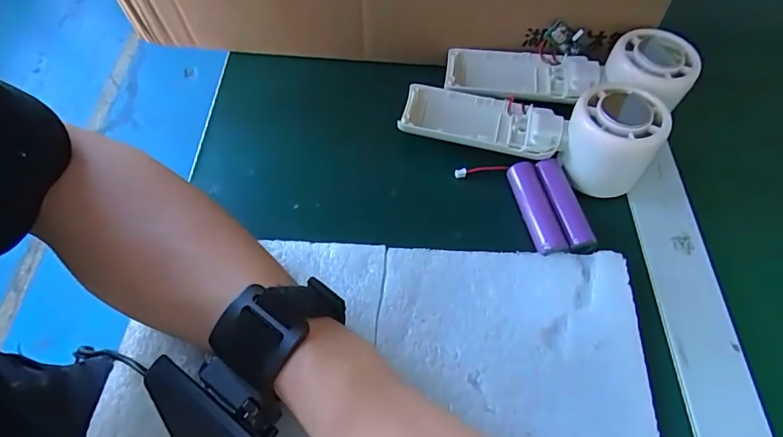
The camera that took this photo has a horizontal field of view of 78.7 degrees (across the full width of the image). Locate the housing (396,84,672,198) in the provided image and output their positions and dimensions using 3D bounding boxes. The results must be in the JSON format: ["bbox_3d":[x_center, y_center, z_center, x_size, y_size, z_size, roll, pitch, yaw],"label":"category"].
[{"bbox_3d":[0.088,-0.064,0.319,0.164,0.052,0.054,14,57,6],"label":"housing"}]

